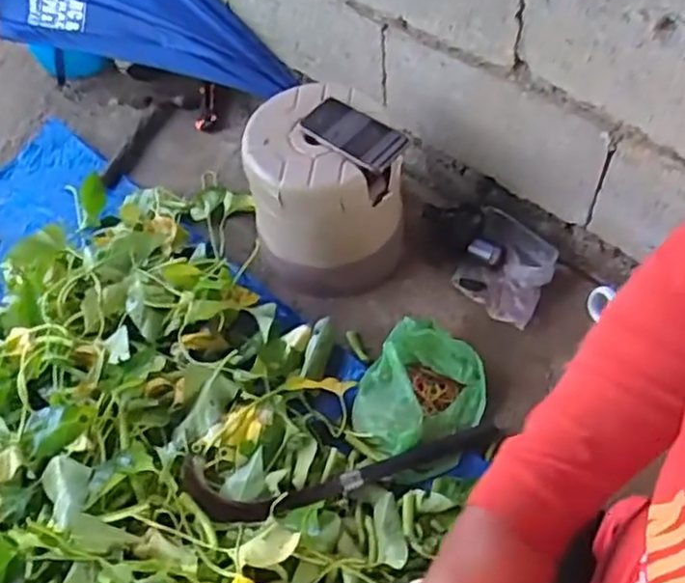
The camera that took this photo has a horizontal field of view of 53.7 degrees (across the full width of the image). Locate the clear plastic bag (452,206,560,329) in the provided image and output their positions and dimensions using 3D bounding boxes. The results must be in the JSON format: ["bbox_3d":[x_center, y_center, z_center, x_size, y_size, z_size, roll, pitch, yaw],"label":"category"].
[{"bbox_3d":[0.270,-0.045,1.115,0.142,0.038,0.190,22,60,19],"label":"clear plastic bag"}]

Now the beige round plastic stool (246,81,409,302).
[{"bbox_3d":[-0.031,-0.165,1.072,0.216,0.219,0.209,-10,55,-3],"label":"beige round plastic stool"}]

